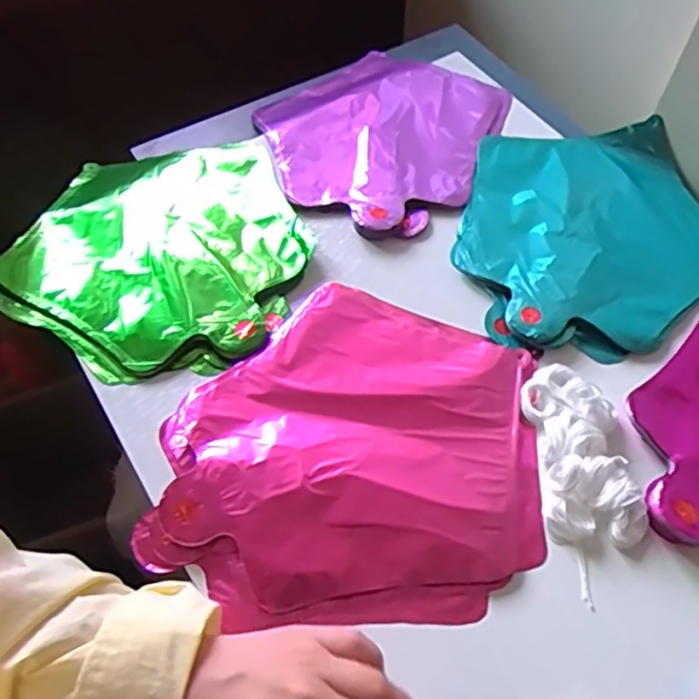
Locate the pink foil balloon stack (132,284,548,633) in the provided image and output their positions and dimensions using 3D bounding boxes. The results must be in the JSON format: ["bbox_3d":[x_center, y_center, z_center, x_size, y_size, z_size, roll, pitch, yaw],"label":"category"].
[{"bbox_3d":[-0.001,0.062,0.441,0.247,0.016,0.230,1,59,1],"label":"pink foil balloon stack"}]

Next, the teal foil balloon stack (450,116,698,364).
[{"bbox_3d":[0.208,-0.100,0.546,0.225,0.023,0.234,-1,59,-1],"label":"teal foil balloon stack"}]

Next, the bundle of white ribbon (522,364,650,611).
[{"bbox_3d":[0.156,0.075,0.425,0.061,0.023,0.150,-5,59,-4],"label":"bundle of white ribbon"}]

